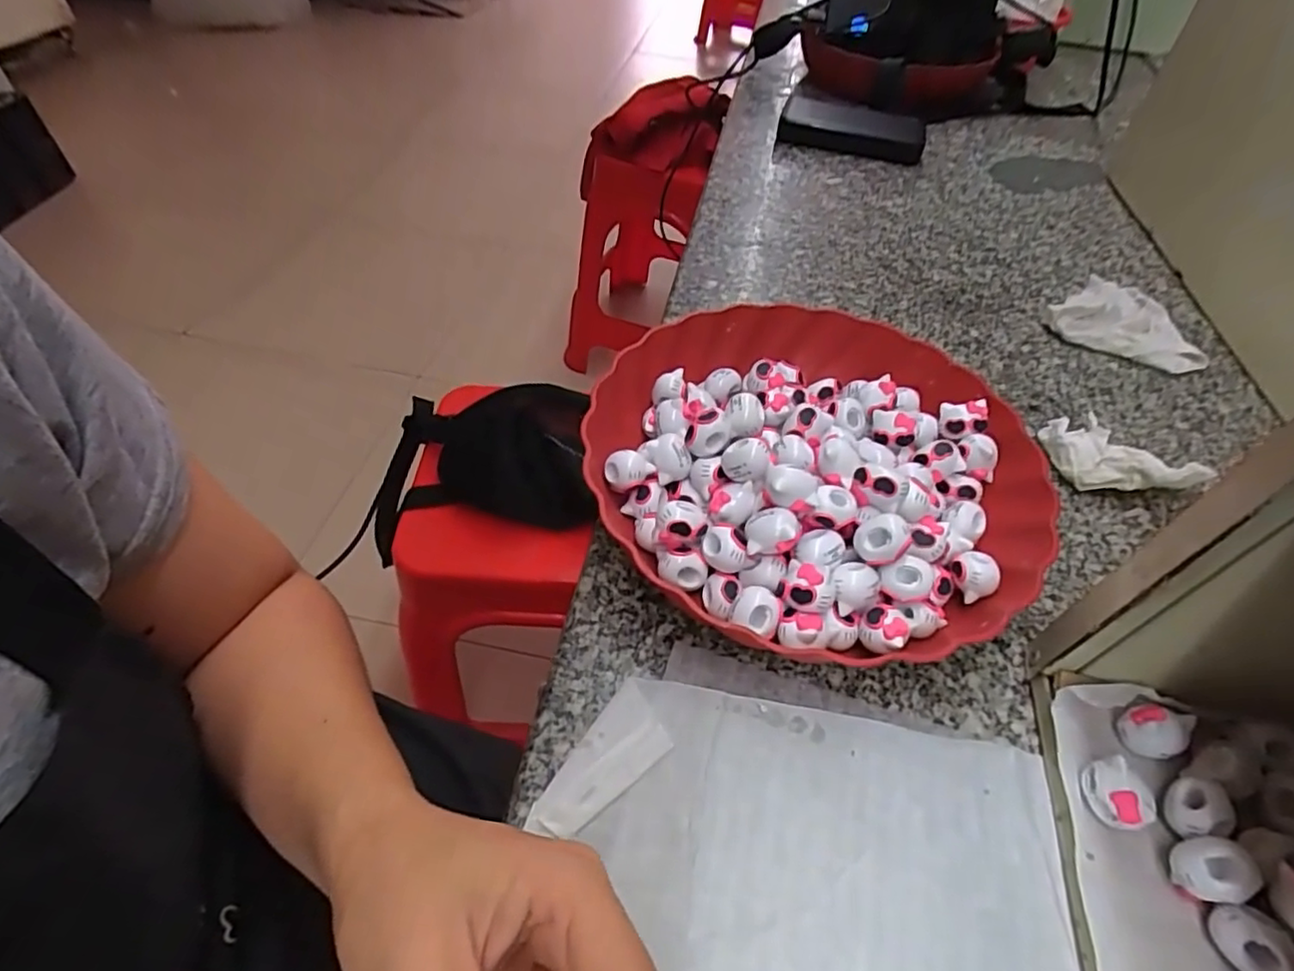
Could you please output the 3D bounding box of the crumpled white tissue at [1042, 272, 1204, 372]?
[{"bbox_3d":[0.396,-0.133,0.514,0.122,0.018,0.106,-34,60,-29],"label":"crumpled white tissue"}]

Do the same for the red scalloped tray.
[{"bbox_3d":[0.094,-0.013,0.363,0.242,0.060,0.243,-31,58,-27],"label":"red scalloped tray"}]

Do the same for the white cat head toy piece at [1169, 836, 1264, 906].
[{"bbox_3d":[0.209,0.144,0.239,0.019,0.027,0.021,-4,50,-8],"label":"white cat head toy piece"}]

